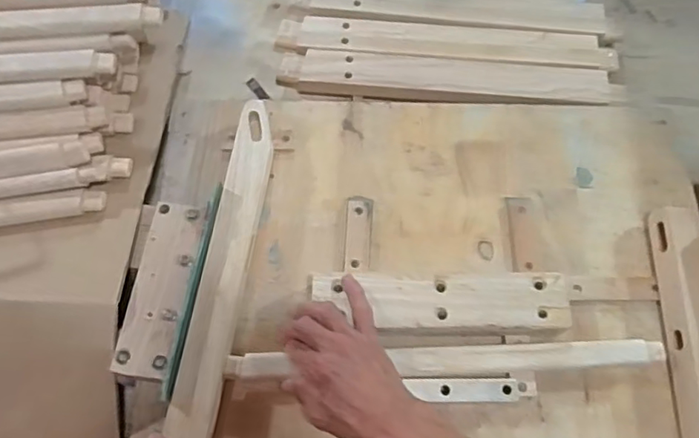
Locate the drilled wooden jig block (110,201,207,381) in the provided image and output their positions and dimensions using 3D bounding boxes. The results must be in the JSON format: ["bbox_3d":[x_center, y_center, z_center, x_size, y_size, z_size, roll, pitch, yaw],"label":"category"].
[{"bbox_3d":[-0.181,0.067,0.555,0.051,0.022,0.165,9,69,1],"label":"drilled wooden jig block"}]

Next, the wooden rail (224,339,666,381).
[{"bbox_3d":[0.096,0.138,0.559,0.422,0.020,0.028,-1,68,-3],"label":"wooden rail"}]

